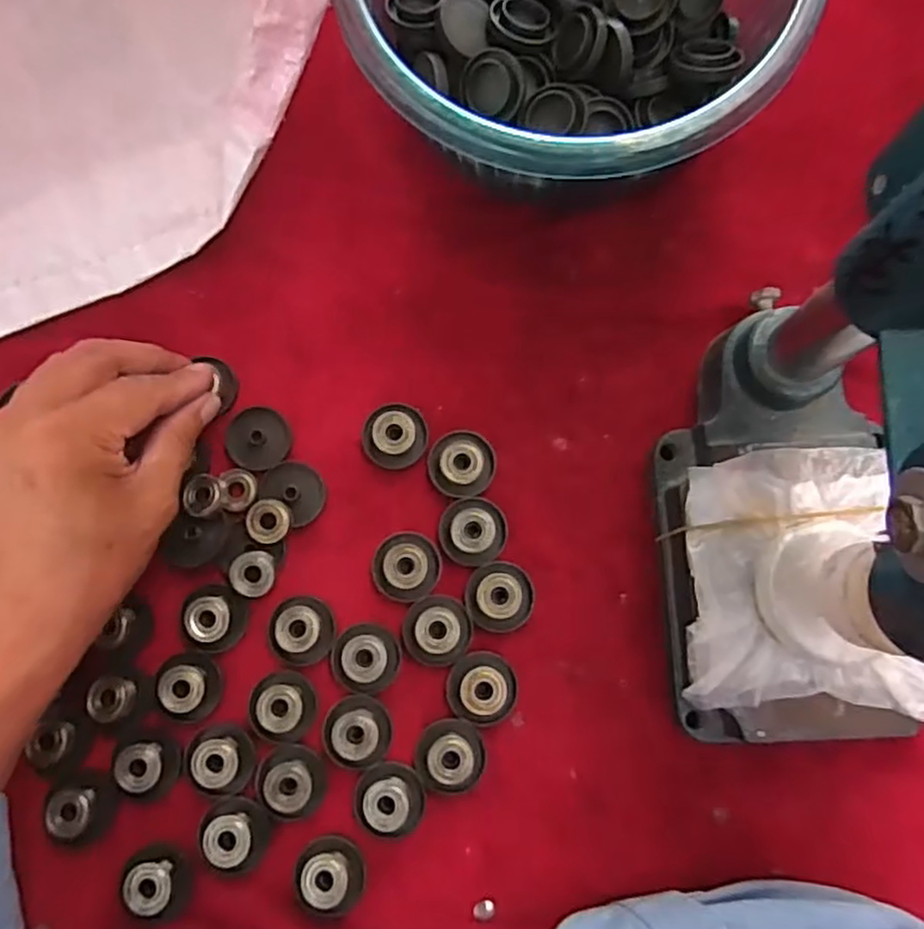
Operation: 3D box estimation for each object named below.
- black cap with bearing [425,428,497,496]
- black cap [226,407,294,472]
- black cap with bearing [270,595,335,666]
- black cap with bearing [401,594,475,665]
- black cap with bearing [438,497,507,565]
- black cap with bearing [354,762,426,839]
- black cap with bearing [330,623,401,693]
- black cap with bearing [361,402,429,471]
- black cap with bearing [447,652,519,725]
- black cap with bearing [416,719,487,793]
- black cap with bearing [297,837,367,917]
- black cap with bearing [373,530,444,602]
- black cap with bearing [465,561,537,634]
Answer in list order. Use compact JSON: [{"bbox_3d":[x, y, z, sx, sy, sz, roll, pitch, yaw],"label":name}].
[{"bbox_3d":[0.000,0.000,0.341,0.033,0.011,0.033,0,80,3],"label":"black cap with bearing"},{"bbox_3d":[-0.104,-0.014,0.347,0.032,0.006,0.032,0,80,3],"label":"black cap"},{"bbox_3d":[-0.077,0.080,0.327,0.029,0.011,0.032,3,81,3],"label":"black cap with bearing"},{"bbox_3d":[-0.012,0.080,0.327,0.033,0.009,0.033,0,80,3],"label":"black cap with bearing"},{"bbox_3d":[0.005,0.032,0.334,0.032,0.011,0.032,0,80,3],"label":"black cap with bearing"},{"bbox_3d":[-0.034,0.156,0.316,0.031,0.013,0.034,0,80,3],"label":"black cap with bearing"},{"bbox_3d":[-0.047,0.093,0.327,0.031,0.009,0.031,0,80,3],"label":"black cap with bearing"},{"bbox_3d":[-0.034,-0.015,0.344,0.032,0.011,0.033,0,80,3],"label":"black cap with bearing"},{"bbox_3d":[0.010,0.106,0.321,0.032,0.013,0.033,0,80,3],"label":"black cap with bearing"},{"bbox_3d":[-0.006,0.135,0.317,0.031,0.015,0.029,0,80,3],"label":"black cap with bearing"},{"bbox_3d":[-0.060,0.188,0.310,0.032,0.014,0.029,41,84,8],"label":"black cap with bearing"},{"bbox_3d":[-0.027,0.050,0.331,0.033,0.012,0.033,0,80,3],"label":"black cap with bearing"},{"bbox_3d":[0.018,0.063,0.328,0.032,0.010,0.033,0,80,3],"label":"black cap with bearing"}]

